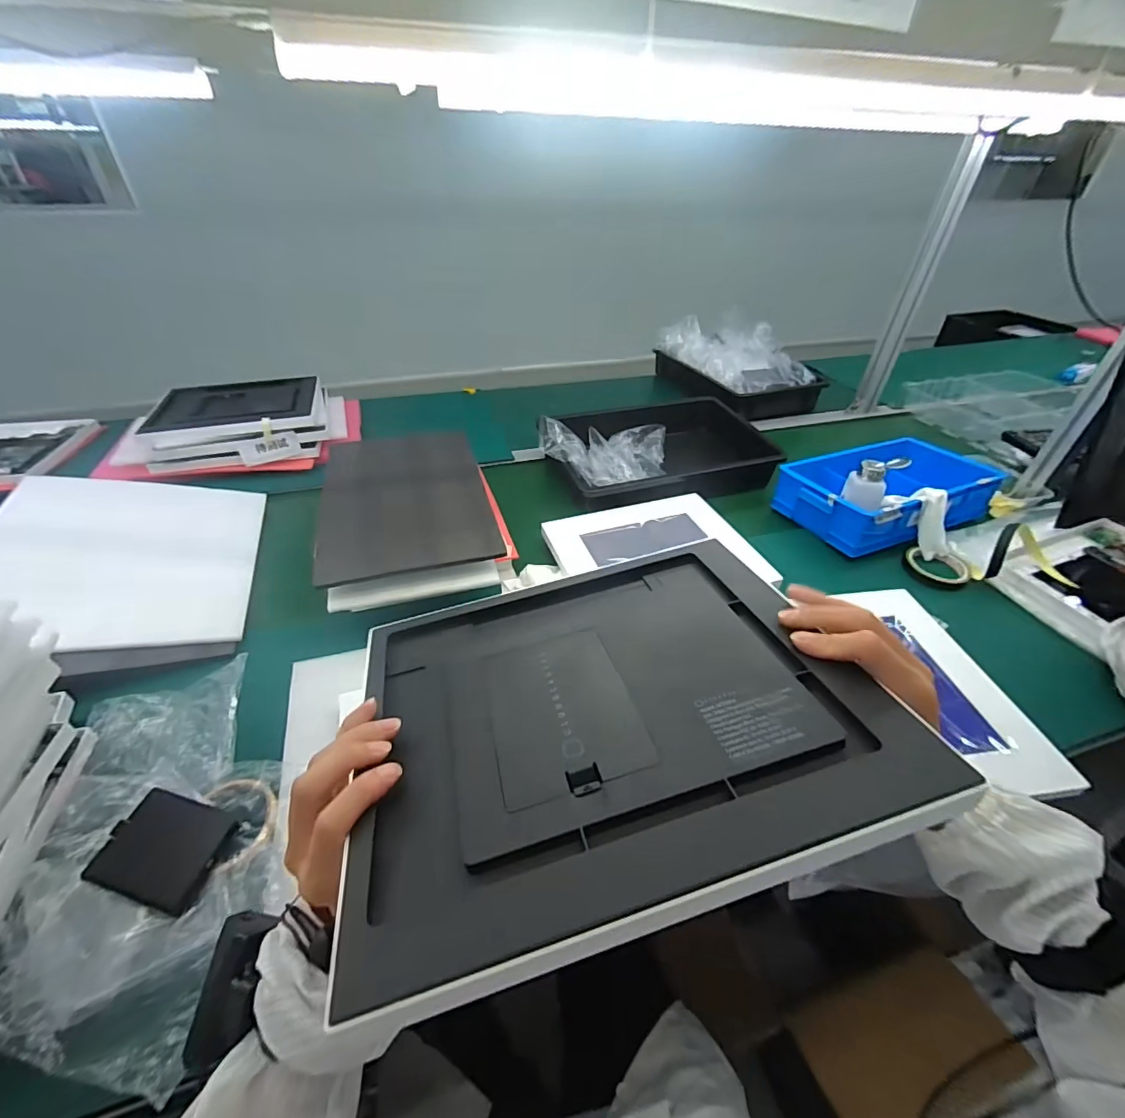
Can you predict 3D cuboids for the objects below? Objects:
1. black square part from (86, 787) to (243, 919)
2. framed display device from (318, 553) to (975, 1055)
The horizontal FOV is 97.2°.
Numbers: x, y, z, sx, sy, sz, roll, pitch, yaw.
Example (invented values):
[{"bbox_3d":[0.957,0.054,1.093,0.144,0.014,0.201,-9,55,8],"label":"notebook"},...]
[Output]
[{"bbox_3d":[-0.376,0.267,0.463,0.116,0.011,0.082,12,41,12],"label":"black square part"},{"bbox_3d":[0.024,0.084,0.316,0.291,0.015,0.252,-15,32,-9],"label":"framed display device"}]

